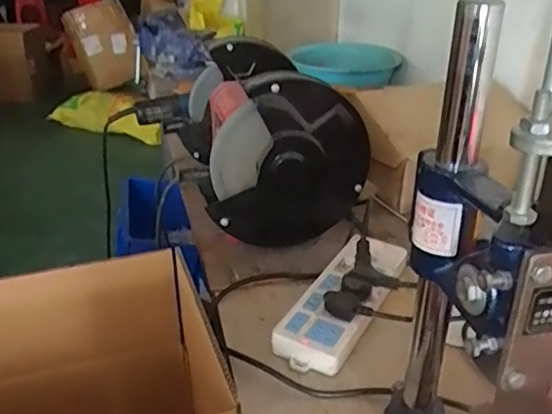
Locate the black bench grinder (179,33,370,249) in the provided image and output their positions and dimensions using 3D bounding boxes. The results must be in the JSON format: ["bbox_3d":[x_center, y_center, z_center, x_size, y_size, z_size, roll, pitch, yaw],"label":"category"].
[{"bbox_3d":[-0.032,-0.113,0.833,0.200,0.213,0.306,-10,28,-18],"label":"black bench grinder"}]

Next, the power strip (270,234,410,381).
[{"bbox_3d":[0.082,0.104,0.654,0.086,0.033,0.231,15,30,27],"label":"power strip"}]

